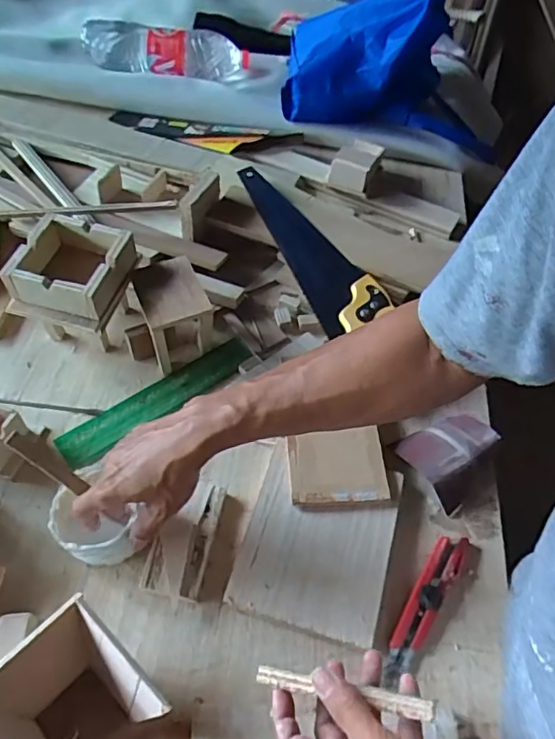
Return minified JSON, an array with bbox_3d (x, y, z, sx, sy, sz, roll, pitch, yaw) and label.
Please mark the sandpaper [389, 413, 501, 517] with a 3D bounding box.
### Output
[{"bbox_3d":[0.197,0.093,0.626,0.095,0.034,0.092,-26,58,-23],"label":"sandpaper"}]

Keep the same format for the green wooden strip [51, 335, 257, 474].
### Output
[{"bbox_3d":[-0.141,0.032,0.674,0.249,0.010,0.054,-31,60,-26],"label":"green wooden strip"}]

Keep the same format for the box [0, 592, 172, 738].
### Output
[{"bbox_3d":[-0.165,0.268,0.441,0.117,0.075,0.113,-37,63,-26],"label":"box"}]

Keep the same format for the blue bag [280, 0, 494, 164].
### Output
[{"bbox_3d":[0.200,-0.557,0.986,0.358,0.199,0.226,7,52,1],"label":"blue bag"}]

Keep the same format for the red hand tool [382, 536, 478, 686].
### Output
[{"bbox_3d":[0.142,0.221,0.538,0.038,0.020,0.160,35,57,21],"label":"red hand tool"}]

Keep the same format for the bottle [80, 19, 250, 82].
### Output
[{"bbox_3d":[-0.219,-0.617,1.092,0.322,0.069,0.099,11,52,4],"label":"bottle"}]

